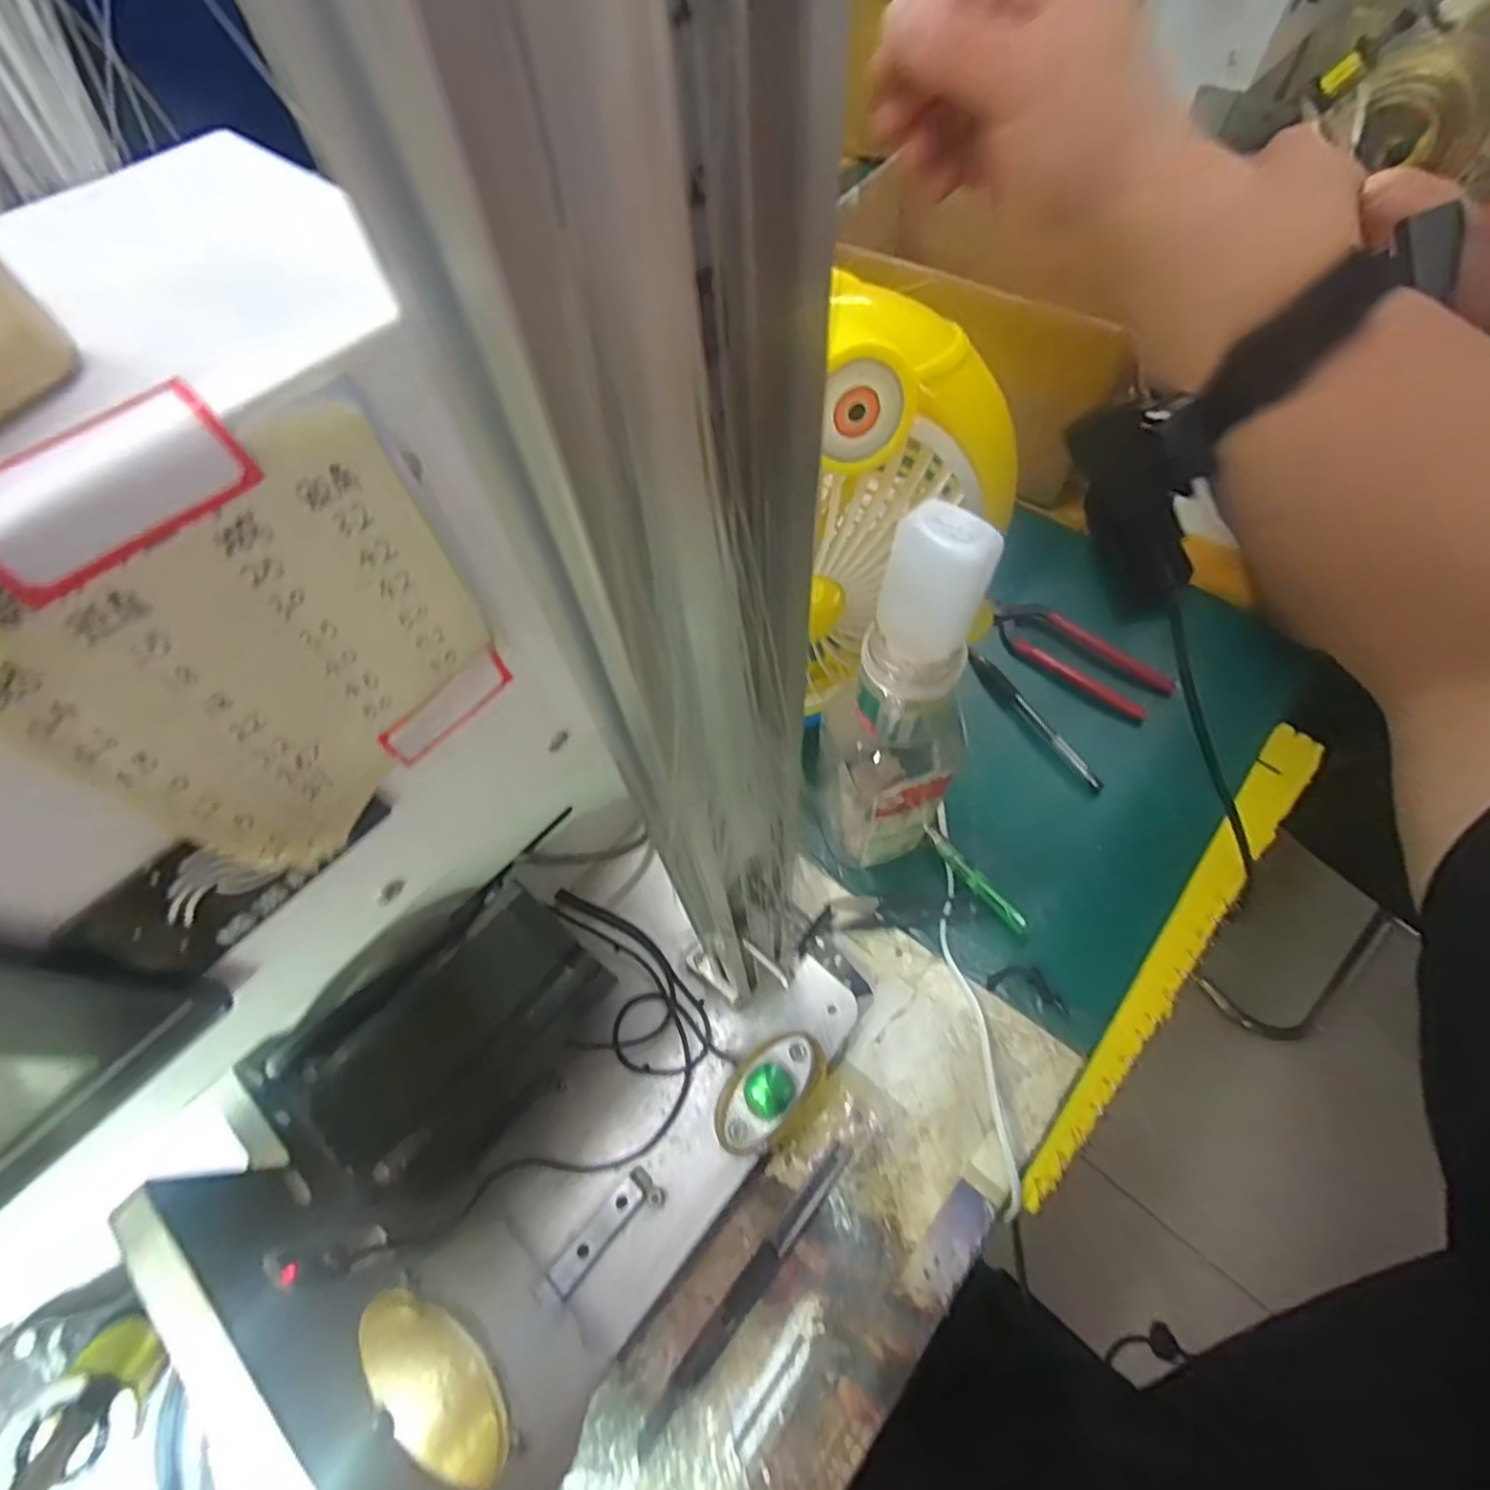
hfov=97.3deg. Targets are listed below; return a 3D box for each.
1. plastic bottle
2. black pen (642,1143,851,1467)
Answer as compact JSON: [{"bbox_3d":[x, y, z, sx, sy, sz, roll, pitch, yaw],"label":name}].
[{"bbox_3d":[0.076,-0.002,0.315,0.069,0.244,0.053,4,61,5],"label":"plastic bottle"},{"bbox_3d":[0.002,0.256,0.311,0.011,0.006,0.146,37,68,20],"label":"black pen"}]

